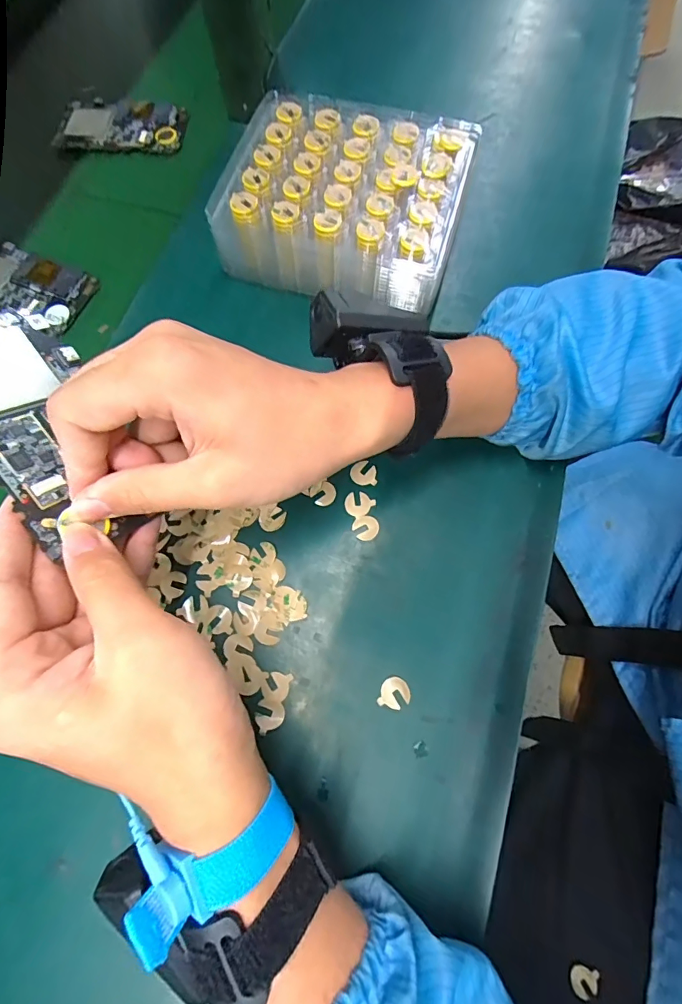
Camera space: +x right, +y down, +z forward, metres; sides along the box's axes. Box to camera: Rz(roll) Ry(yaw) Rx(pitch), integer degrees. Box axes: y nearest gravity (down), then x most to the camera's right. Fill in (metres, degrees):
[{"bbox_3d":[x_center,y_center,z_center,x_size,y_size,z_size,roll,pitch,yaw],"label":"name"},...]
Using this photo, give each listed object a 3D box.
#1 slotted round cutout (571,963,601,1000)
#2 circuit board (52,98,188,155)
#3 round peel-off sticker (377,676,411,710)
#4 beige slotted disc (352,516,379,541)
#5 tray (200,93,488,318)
[{"bbox_3d":[0.177,0.348,0.318,0.018,0.004,0.018,-3,52,4],"label":"slotted round cutout"},{"bbox_3d":[-0.208,-0.360,0.419,0.117,0.010,0.063,8,72,4],"label":"circuit board"},{"bbox_3d":[0.033,0.115,0.264,0.018,0.004,0.018,0,72,1],"label":"round peel-off sticker"},{"bbox_3d":[0.017,0.017,0.295,0.016,0.004,0.017,-24,73,-7],"label":"beige slotted disc"},{"bbox_3d":[0.006,-0.231,0.344,0.175,0.064,0.150,18,73,7],"label":"tray"}]

